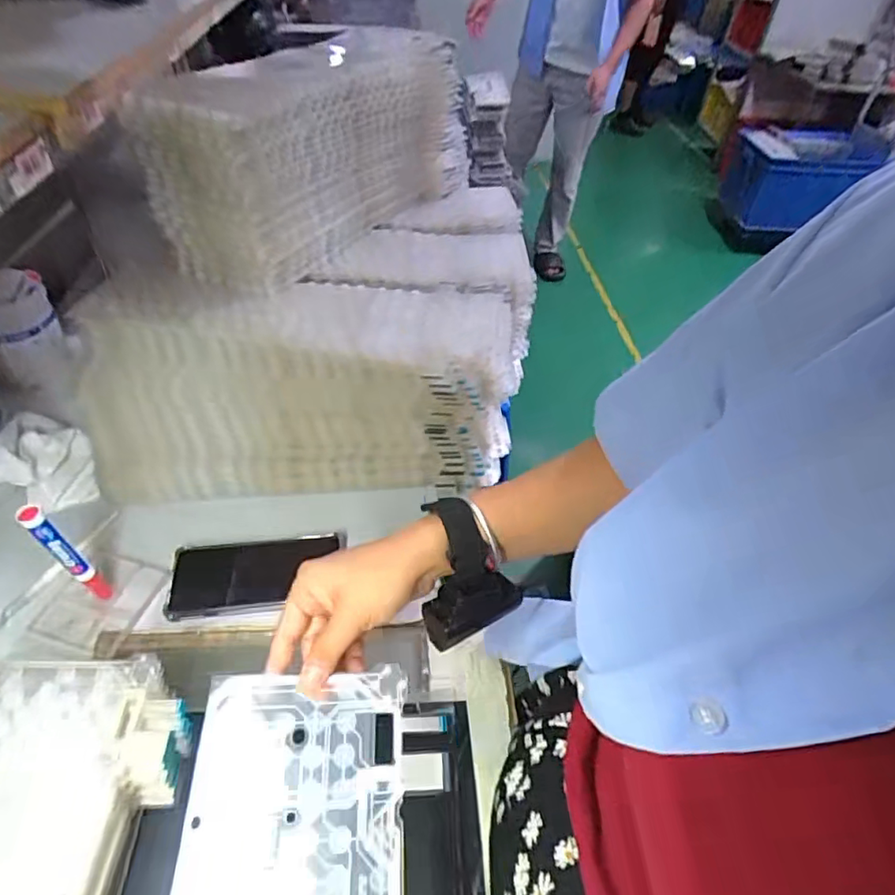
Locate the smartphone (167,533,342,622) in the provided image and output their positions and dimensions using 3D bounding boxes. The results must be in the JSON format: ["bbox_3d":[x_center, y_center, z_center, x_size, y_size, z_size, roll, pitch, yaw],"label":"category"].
[{"bbox_3d":[-0.196,0.127,0.564,0.155,0.015,0.082,-1,46,-6],"label":"smartphone"}]

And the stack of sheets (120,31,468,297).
[{"bbox_3d":[-0.142,-0.363,0.686,0.122,0.179,0.425,27,50,19],"label":"stack of sheets"}]

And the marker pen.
[{"bbox_3d":[-0.328,0.096,0.488,0.023,0.147,0.024,-34,58,-32],"label":"marker pen"}]

